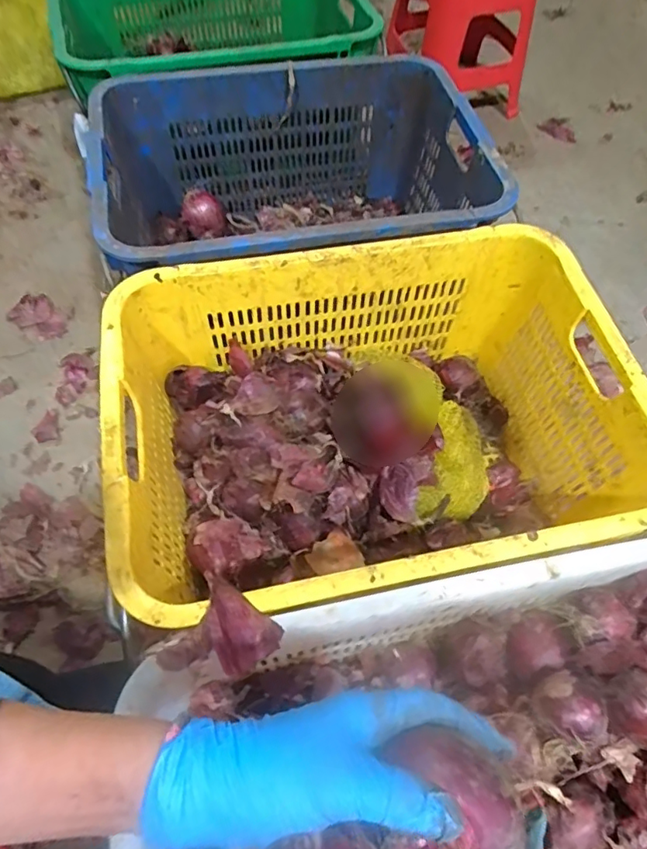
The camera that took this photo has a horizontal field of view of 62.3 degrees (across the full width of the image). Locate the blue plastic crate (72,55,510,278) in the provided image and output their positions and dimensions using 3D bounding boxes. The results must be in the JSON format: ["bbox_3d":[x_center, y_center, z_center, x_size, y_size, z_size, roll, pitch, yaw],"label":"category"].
[{"bbox_3d":[-0.049,-0.368,0.921,0.586,0.275,0.457,-14,62,-9],"label":"blue plastic crate"}]

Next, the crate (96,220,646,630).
[{"bbox_3d":[0.057,0.013,0.716,0.590,0.262,0.441,-10,62,-7],"label":"crate"}]

